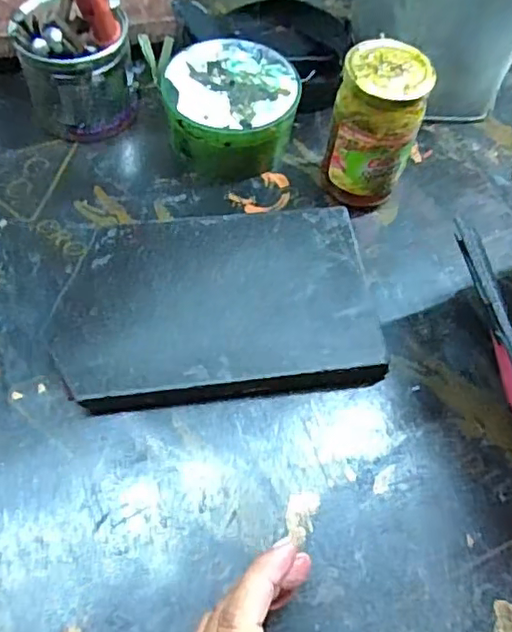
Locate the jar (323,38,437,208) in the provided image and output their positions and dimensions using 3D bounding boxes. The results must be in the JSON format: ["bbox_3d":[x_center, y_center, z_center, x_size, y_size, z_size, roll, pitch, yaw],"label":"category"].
[{"bbox_3d":[0.086,-0.132,0.431,0.059,0.114,0.056,2,60,-3],"label":"jar"}]

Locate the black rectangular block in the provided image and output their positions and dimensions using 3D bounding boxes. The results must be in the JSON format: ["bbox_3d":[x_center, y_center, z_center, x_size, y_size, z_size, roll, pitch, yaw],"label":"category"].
[{"bbox_3d":[-0.025,-0.008,0.402,0.203,0.025,0.133,-5,61,-7],"label":"black rectangular block"}]

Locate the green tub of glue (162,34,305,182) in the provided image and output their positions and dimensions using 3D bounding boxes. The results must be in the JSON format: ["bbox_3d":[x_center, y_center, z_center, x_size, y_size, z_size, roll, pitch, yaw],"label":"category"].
[{"bbox_3d":[-0.020,-0.162,0.471,0.100,0.057,0.097,2,60,-3],"label":"green tub of glue"}]

